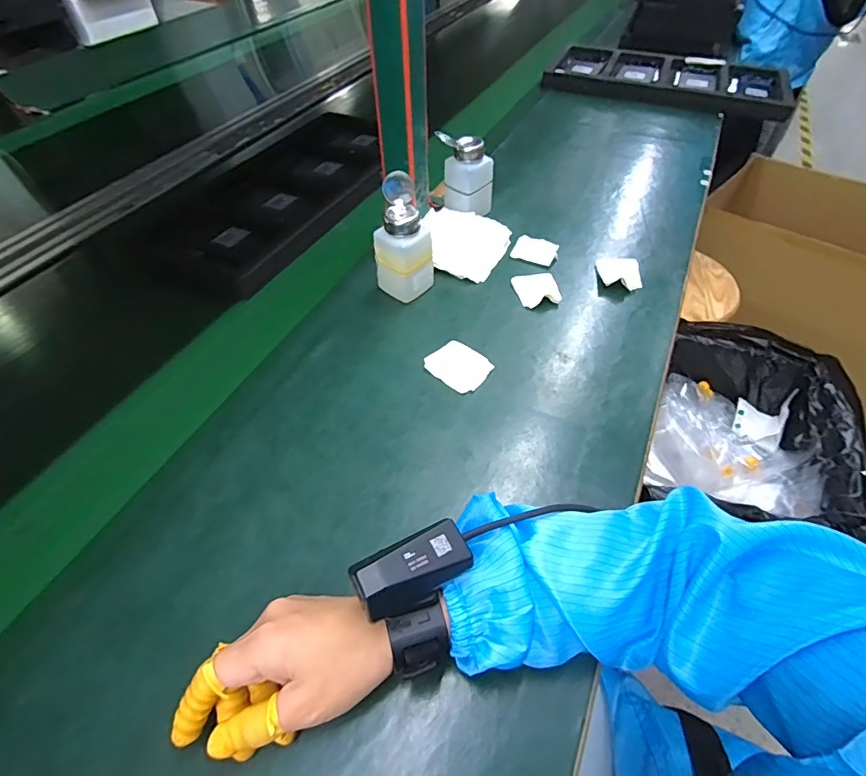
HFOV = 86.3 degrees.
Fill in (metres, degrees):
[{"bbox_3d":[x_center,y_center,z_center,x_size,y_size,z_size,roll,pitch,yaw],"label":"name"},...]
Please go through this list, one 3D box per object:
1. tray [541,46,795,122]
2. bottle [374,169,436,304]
[{"bbox_3d":[0.488,-0.648,0.968,0.463,0.034,0.235,23,55,19],"label":"tray"},{"bbox_3d":[-0.033,-0.165,0.519,0.052,0.130,0.049,29,58,23],"label":"bottle"}]

